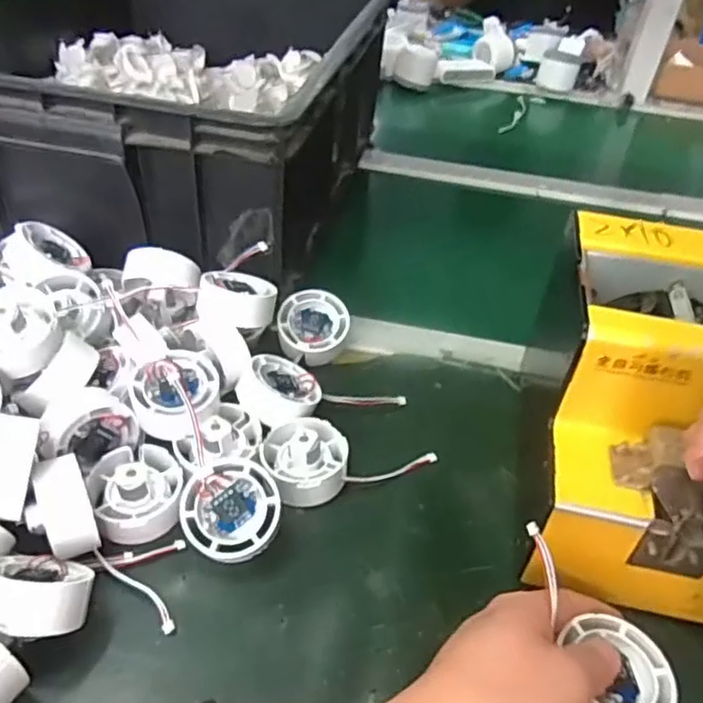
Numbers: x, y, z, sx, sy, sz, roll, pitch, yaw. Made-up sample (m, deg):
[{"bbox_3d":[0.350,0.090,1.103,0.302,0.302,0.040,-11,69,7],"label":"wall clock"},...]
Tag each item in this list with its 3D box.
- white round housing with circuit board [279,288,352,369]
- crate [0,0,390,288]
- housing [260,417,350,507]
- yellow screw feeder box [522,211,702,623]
[{"bbox_3d":[-0.029,-0.019,0.504,0.050,0.022,0.058,6,64,-5],"label":"white round housing with circuit board"},{"bbox_3d":[-0.180,-0.262,0.664,0.362,0.154,0.468,11,41,6],"label":"crate"},{"bbox_3d":[-0.029,0.066,0.411,0.053,0.028,0.057,4,41,-3],"label":"housing"},{"bbox_3d":[0.175,0.032,0.373,0.124,0.137,0.179,13,41,8],"label":"yellow screw feeder box"}]

